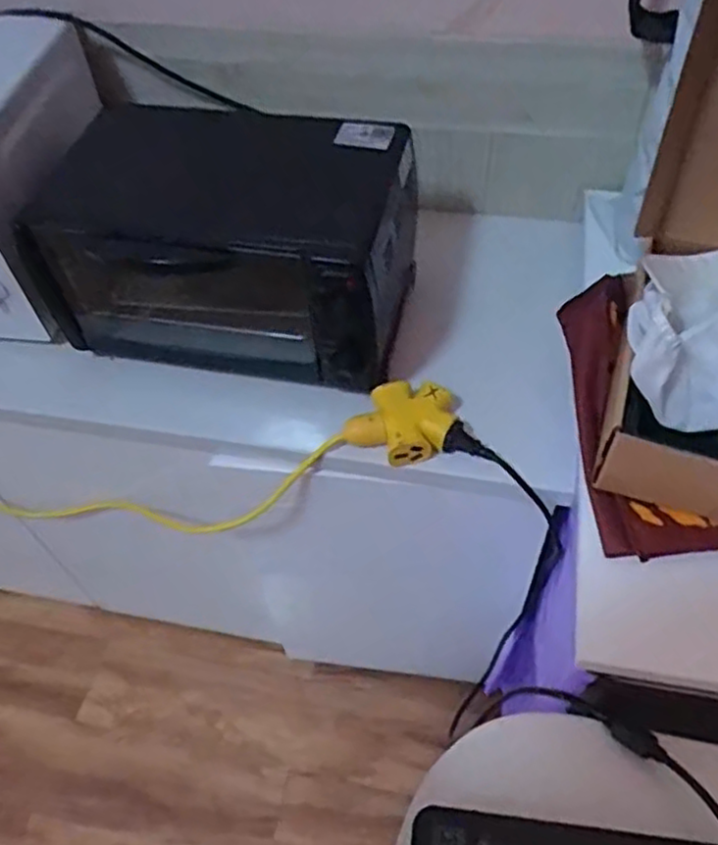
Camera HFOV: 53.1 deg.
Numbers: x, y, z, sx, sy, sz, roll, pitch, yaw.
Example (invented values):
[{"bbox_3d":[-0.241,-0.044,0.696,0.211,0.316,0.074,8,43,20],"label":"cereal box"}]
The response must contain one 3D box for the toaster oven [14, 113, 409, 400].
[{"bbox_3d":[-0.132,-0.192,0.782,0.363,0.200,0.228,11,56,11],"label":"toaster oven"}]

